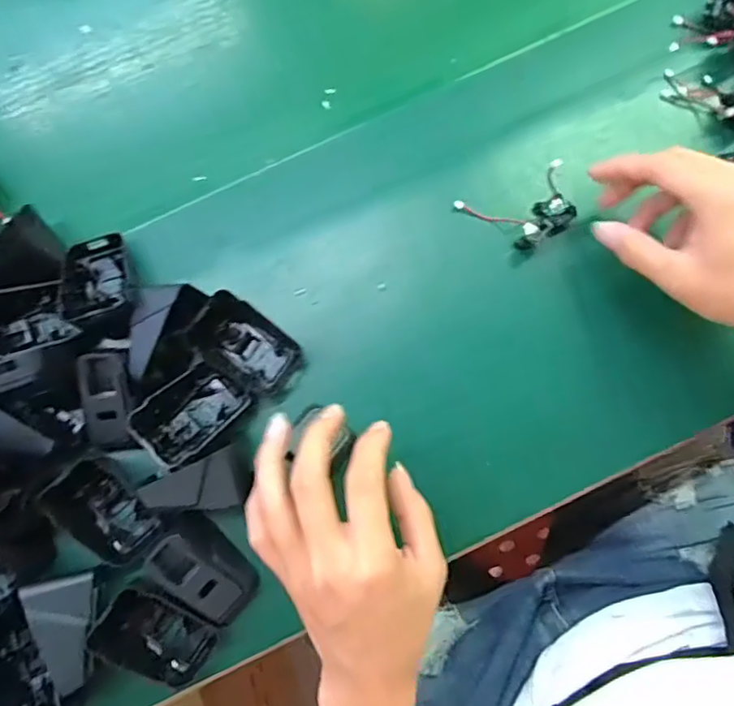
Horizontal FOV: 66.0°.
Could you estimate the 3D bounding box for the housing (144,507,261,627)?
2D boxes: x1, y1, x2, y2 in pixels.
[{"bbox_3d":[-0.104,0.134,0.358,0.042,0.038,0.065,-42,107,-12],"label":"housing"}]

